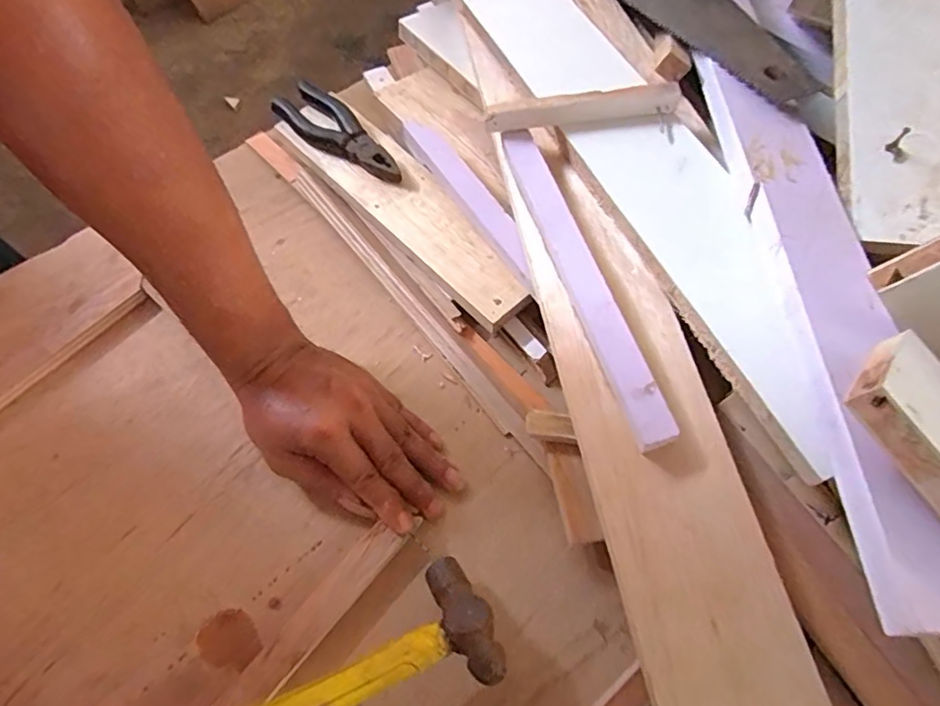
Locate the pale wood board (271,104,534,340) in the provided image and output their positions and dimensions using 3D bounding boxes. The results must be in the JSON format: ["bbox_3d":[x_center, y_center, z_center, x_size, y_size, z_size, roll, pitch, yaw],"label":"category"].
[{"bbox_3d":[-0.060,-0.131,0.479,0.069,0.017,0.287,-39,70,-15],"label":"pale wood board"}]

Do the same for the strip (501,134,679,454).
[{"bbox_3d":[0.072,-0.052,0.371,0.021,0.026,0.245,-15,63,-8],"label":"strip"}]

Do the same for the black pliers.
[{"bbox_3d":[-0.118,-0.199,0.497,0.146,0.020,0.044,39,69,18],"label":"black pliers"}]

